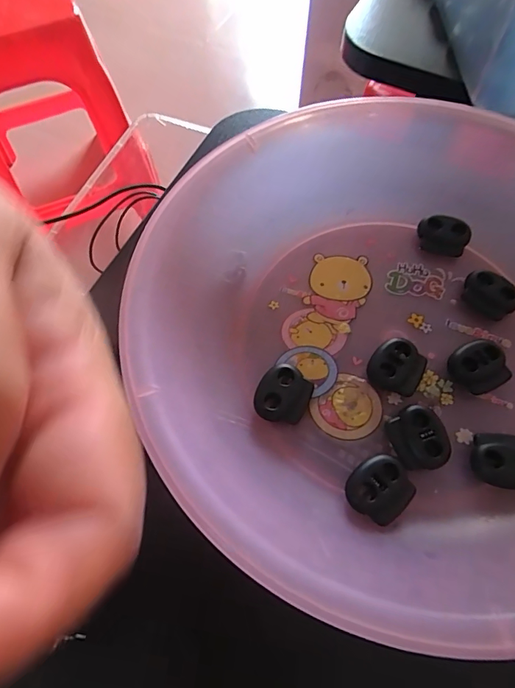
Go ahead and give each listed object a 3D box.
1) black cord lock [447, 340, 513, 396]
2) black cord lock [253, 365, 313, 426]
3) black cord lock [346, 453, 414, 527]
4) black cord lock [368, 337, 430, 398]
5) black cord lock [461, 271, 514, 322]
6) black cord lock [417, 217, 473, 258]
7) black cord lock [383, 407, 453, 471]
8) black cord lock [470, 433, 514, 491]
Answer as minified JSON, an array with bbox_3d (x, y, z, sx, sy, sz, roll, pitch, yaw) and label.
[{"bbox_3d":[0.082,0.009,0.166,0.019,0.009,0.018,-25,68,-13],"label":"black cord lock"},{"bbox_3d":[0.009,0.019,0.162,0.018,0.006,0.020,25,66,10],"label":"black cord lock"},{"bbox_3d":[0.040,0.048,0.148,0.018,0.008,0.020,42,70,16],"label":"black cord lock"},{"bbox_3d":[0.051,0.009,0.165,0.018,0.008,0.020,31,67,12],"label":"black cord lock"},{"bbox_3d":[0.093,-0.019,0.180,0.021,0.009,0.015,29,67,14],"label":"black cord lock"},{"bbox_3d":[0.080,-0.047,0.194,0.021,0.008,0.016,18,65,9],"label":"black cord lock"},{"bbox_3d":[0.056,0.033,0.154,0.017,0.008,0.021,-14,66,-9],"label":"black cord lock"},{"bbox_3d":[0.084,0.039,0.151,0.019,0.008,0.018,6,64,1],"label":"black cord lock"}]

